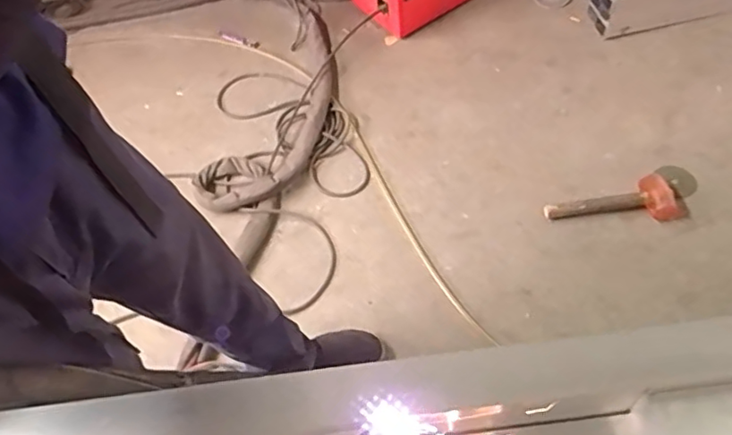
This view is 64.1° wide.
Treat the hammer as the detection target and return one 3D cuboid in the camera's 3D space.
[{"bbox_3d":[0.595,-0.029,1.403,0.333,0.058,0.120,-9,55,0],"label":"hammer"}]

